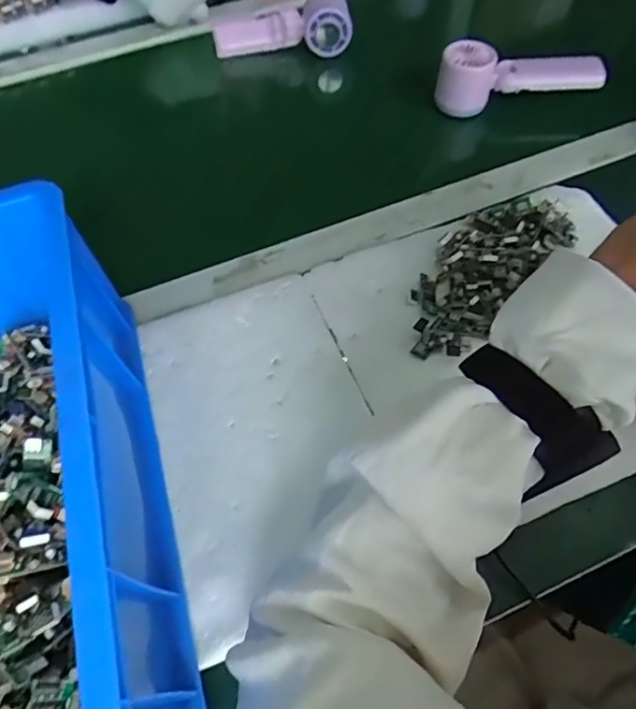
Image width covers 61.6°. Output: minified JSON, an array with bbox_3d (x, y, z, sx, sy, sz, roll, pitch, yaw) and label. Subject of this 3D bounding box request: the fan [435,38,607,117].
[{"bbox_3d":[0.214,-0.293,0.577,0.165,0.072,0.050,16,60,12],"label":"fan"}]

